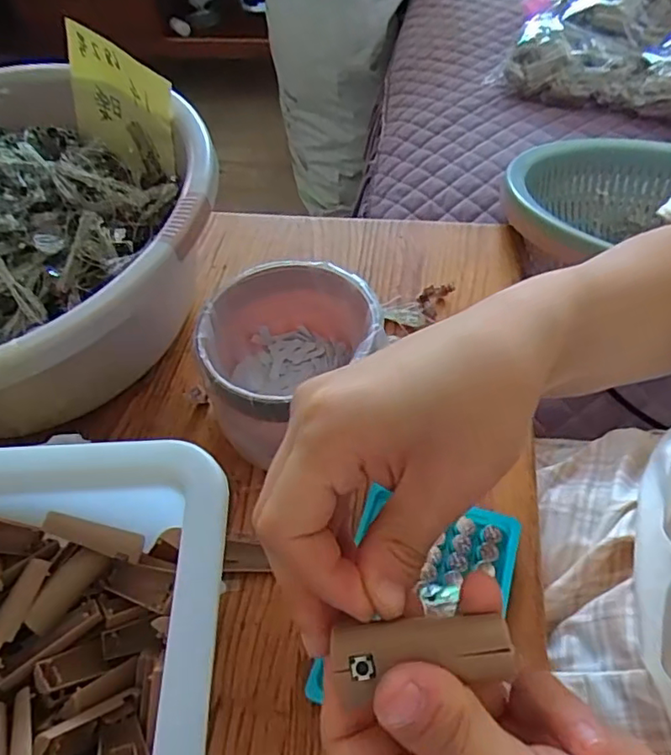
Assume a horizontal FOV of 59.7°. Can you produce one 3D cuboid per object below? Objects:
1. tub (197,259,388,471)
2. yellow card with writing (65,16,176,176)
[{"bbox_3d":[-0.025,-0.011,0.403,0.121,0.077,0.118,-15,53,-7],"label":"tub"},{"bbox_3d":[-0.177,-0.225,0.483,0.121,0.093,0.009,34,53,18],"label":"yellow card with writing"}]

